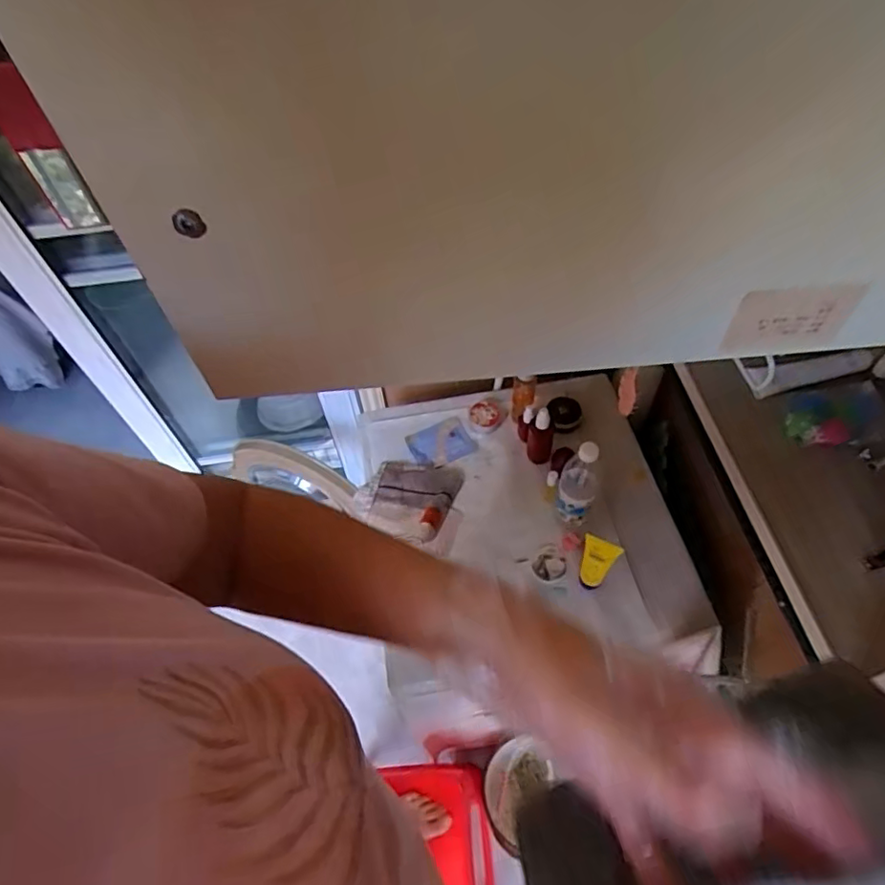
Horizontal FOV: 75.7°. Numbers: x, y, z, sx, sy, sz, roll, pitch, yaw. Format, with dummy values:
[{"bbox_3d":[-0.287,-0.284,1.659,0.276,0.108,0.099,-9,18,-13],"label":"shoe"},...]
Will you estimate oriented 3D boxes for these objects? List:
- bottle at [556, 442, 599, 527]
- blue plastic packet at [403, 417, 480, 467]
[{"bbox_3d":[0.240,0.073,1.001,0.063,0.186,0.068,-2,55,2],"label":"bottle"},{"bbox_3d":[-0.002,0.001,1.214,0.129,0.016,0.101,-25,57,-14],"label":"blue plastic packet"}]

